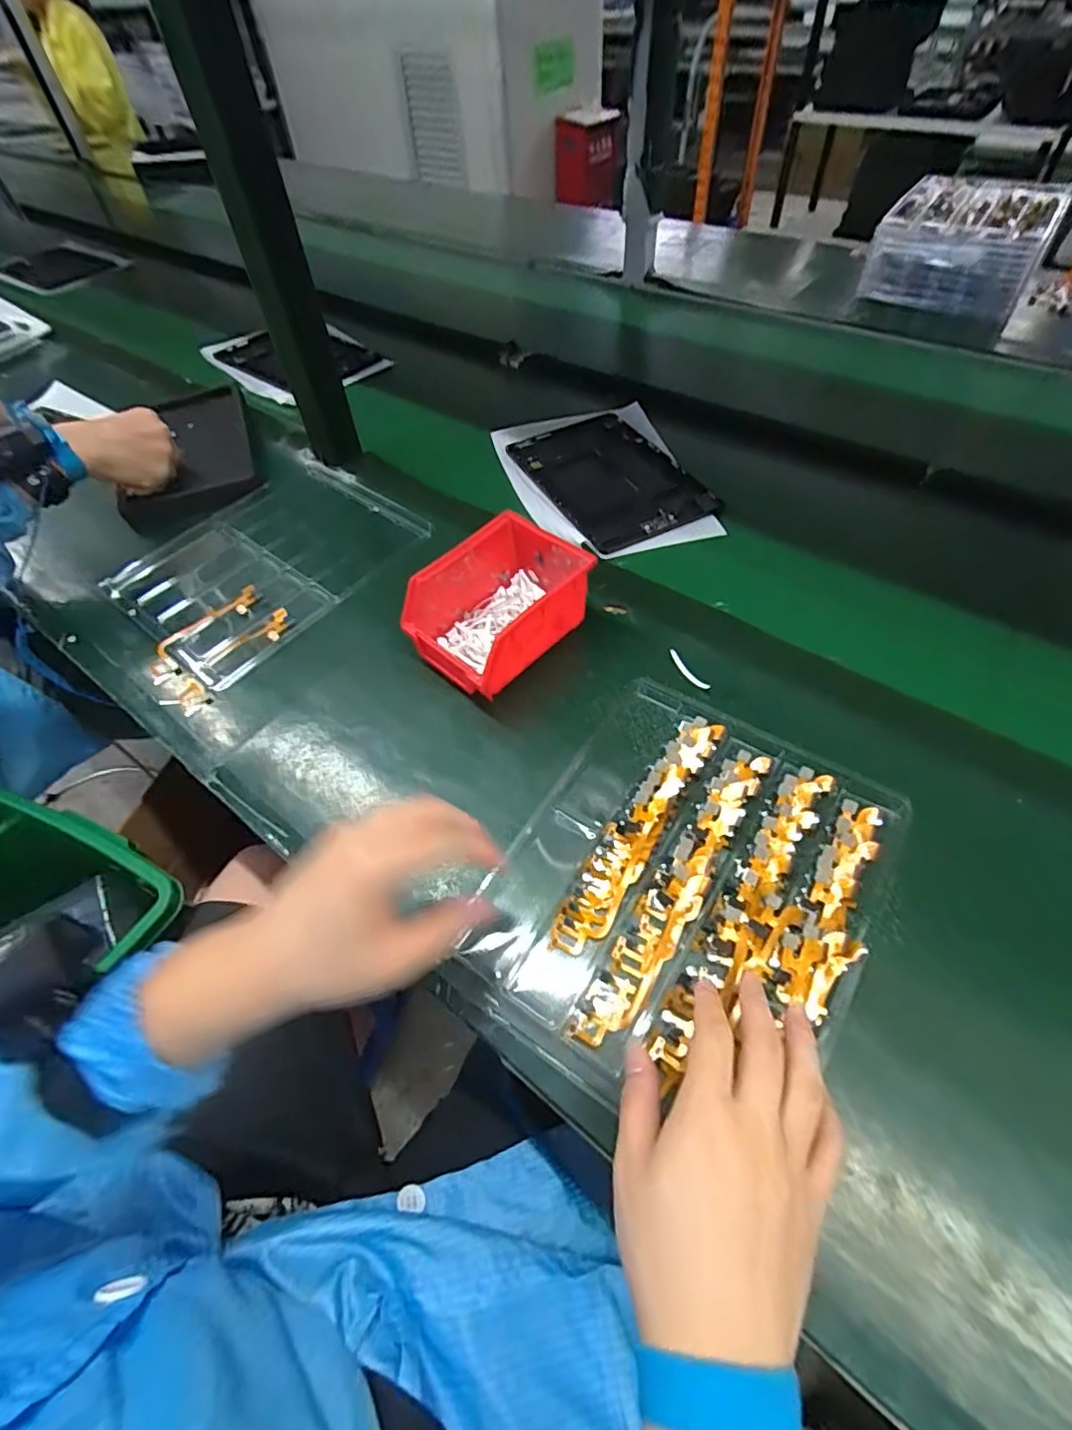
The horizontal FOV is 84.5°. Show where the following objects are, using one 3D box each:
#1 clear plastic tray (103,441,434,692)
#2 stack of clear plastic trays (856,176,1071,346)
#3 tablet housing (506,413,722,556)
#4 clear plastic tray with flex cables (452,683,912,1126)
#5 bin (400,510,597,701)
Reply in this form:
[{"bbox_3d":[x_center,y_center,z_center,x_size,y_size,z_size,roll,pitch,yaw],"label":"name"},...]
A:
[{"bbox_3d":[-0.291,-0.175,0.643,0.251,0.024,0.280,35,62,25],"label":"clear plastic tray"},{"bbox_3d":[0.726,-0.794,1.018,0.246,0.139,0.290,26,59,20],"label":"stack of clear plastic trays"},{"bbox_3d":[0.083,-0.281,0.693,0.160,0.015,0.247,-23,56,-13],"label":"tablet housing"},{"bbox_3d":[0.101,0.110,0.397,0.216,0.016,0.267,28,59,22],"label":"clear plastic tray with flex cables"},{"bbox_3d":[-0.032,-0.091,0.510,0.142,0.075,0.107,-39,61,-23],"label":"bin"}]

